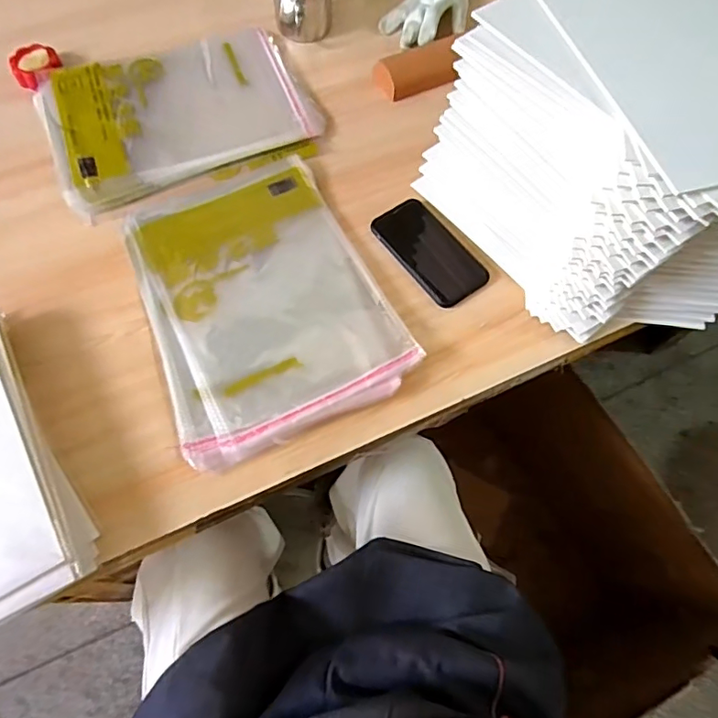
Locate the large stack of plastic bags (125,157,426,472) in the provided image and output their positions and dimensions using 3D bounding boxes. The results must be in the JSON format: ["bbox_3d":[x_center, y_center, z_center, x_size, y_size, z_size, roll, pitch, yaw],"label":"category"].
[{"bbox_3d":[-0.116,-0.076,0.609,0.251,0.018,0.343,-22,68,-11],"label":"large stack of plastic bags"}]

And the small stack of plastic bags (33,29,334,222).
[{"bbox_3d":[-0.242,-0.337,0.712,0.338,0.026,0.236,-20,68,-10],"label":"small stack of plastic bags"}]

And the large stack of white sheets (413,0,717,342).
[{"bbox_3d":[0.289,-0.222,0.553,0.291,0.216,0.352,-34,70,-12],"label":"large stack of white sheets"}]

